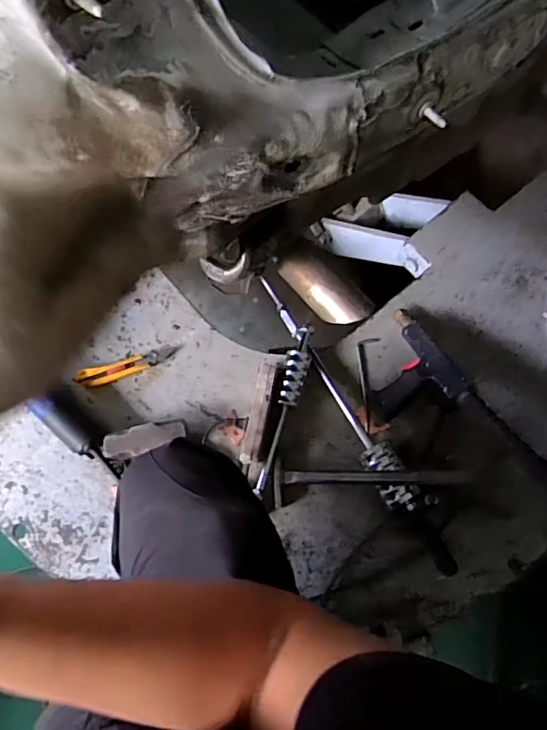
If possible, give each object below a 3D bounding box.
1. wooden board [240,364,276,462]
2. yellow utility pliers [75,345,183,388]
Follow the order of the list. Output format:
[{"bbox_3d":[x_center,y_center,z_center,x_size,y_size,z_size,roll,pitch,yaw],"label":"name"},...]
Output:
[{"bbox_3d":[-0.023,0.083,0.901,0.031,0.037,0.166,12,72,2],"label":"wooden board"},{"bbox_3d":[-0.258,0.003,0.954,0.184,0.018,0.039,-16,73,-6],"label":"yellow utility pliers"}]

